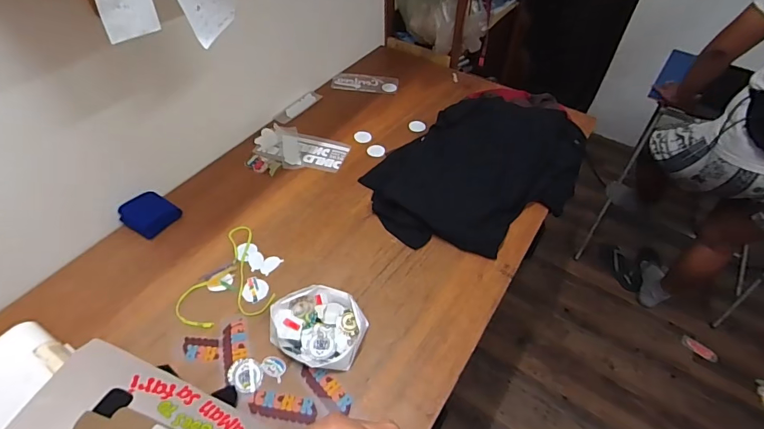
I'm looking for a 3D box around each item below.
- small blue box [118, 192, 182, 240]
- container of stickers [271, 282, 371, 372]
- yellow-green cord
[{"bbox_3d":[-0.599,-0.002,1.075,0.124,0.029,0.115,26,53,19],"label":"small blue box"},{"bbox_3d":[-0.136,0.233,0.876,0.195,0.042,0.159,14,50,10],"label":"container of stickers"},{"bbox_3d":[-0.379,0.145,0.967,0.201,0.005,0.264,-19,52,-18],"label":"yellow-green cord"}]

